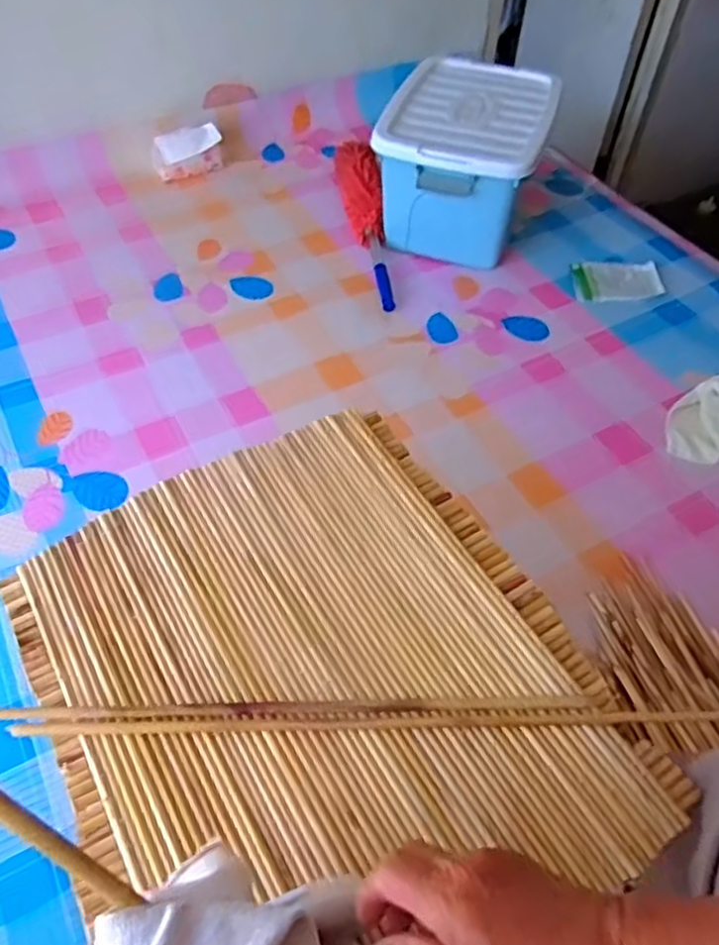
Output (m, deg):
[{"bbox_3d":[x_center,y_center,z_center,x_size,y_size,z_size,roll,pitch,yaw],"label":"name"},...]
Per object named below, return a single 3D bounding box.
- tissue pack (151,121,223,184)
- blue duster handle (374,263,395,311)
[{"bbox_3d":[-0.378,-0.702,1.566,0.154,0.113,0.072,-17,56,-16],"label":"tissue pack"},{"bbox_3d":[0.049,-0.359,1.373,0.027,0.014,0.135,-4,51,-6],"label":"blue duster handle"}]

